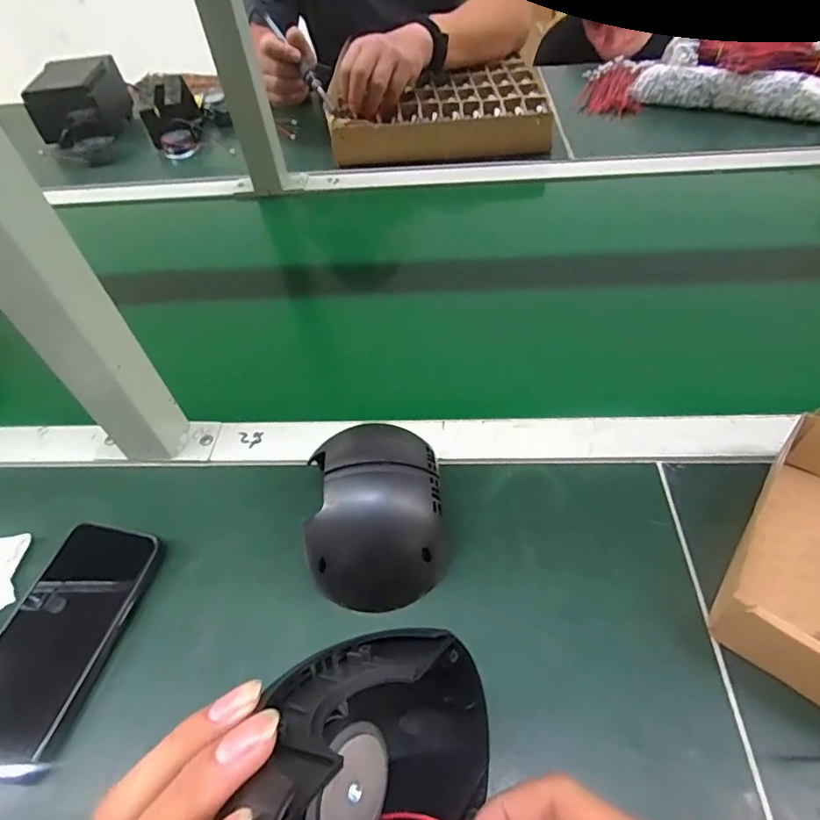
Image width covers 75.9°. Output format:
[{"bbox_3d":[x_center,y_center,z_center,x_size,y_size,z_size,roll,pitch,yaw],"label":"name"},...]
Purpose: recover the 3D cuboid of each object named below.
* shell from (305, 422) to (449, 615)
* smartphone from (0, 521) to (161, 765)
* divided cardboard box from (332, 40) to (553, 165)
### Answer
[{"bbox_3d":[-0.022,0.067,0.348,0.087,0.066,0.111,-6,49,1],"label":"shell"},{"bbox_3d":[-0.225,0.143,0.337,0.078,0.014,0.141,9,51,13],"label":"smartphone"},{"bbox_3d":[0.037,-0.447,0.779,0.306,0.061,0.223,-5,49,2],"label":"divided cardboard box"}]

